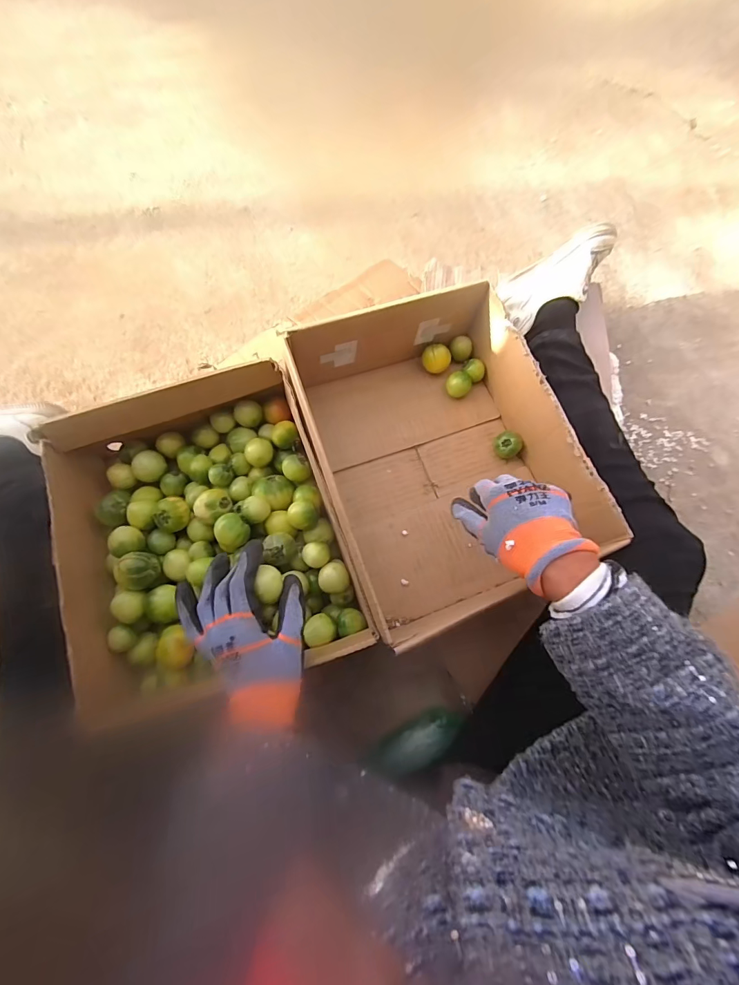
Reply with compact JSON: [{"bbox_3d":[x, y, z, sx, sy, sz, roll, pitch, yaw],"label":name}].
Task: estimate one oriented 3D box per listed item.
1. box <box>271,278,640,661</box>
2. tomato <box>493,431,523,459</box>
[{"bbox_3d":[0.084,-0.054,0.497,0.253,0.114,0.367,-19,74,-7],"label":"box"},{"bbox_3d":[0.184,-0.064,0.537,0.032,0.029,0.033,0,73,0],"label":"tomato"}]

